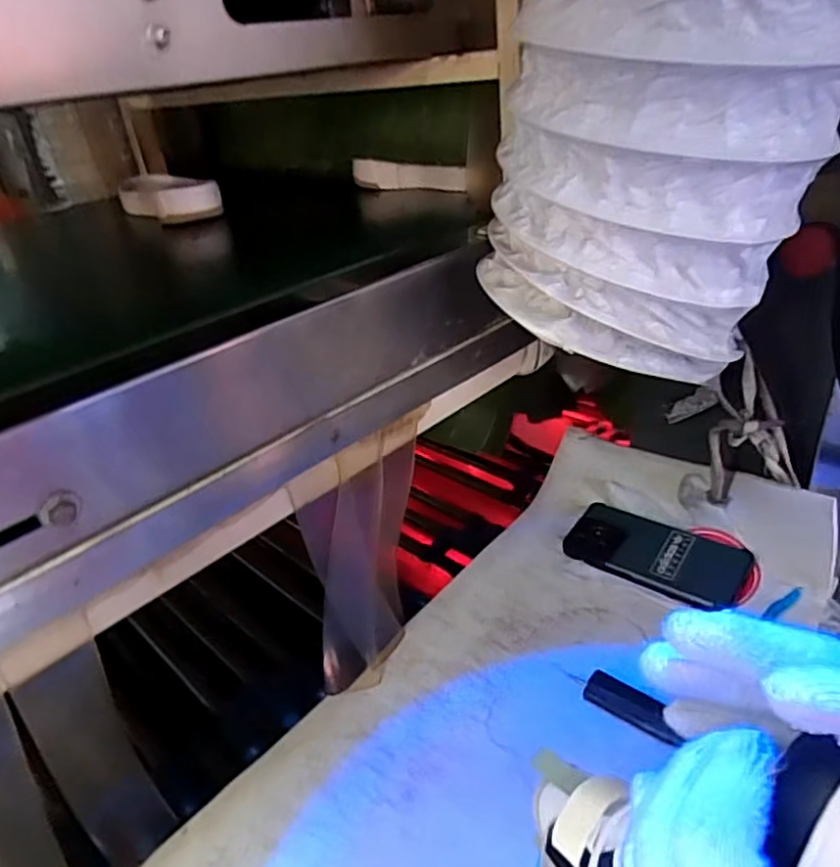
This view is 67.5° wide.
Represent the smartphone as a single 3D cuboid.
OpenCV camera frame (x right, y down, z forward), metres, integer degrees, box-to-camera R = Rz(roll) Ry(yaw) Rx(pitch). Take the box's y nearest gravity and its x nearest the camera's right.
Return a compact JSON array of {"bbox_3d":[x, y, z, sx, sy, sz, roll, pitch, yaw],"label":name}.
[{"bbox_3d":[0.232,0.118,0.625,0.165,0.009,0.085,18,46,36],"label":"smartphone"}]

